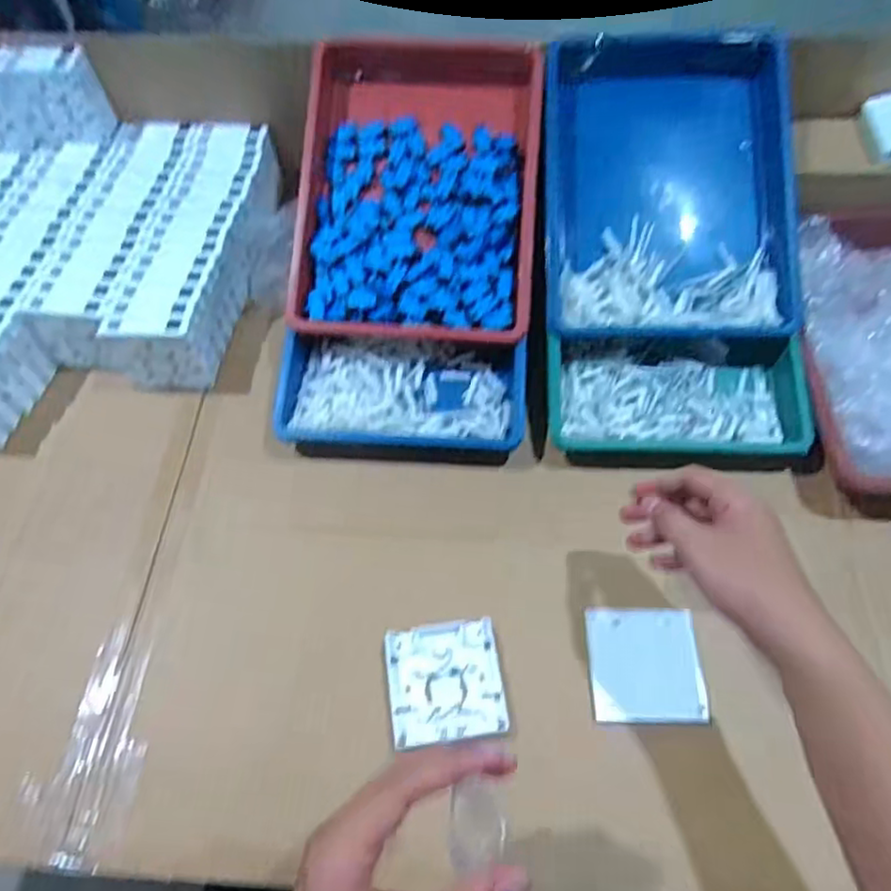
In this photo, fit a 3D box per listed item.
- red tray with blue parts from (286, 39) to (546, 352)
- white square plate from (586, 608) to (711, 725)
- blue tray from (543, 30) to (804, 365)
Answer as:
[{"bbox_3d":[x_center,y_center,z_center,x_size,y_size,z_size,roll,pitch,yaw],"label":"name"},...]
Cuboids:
[{"bbox_3d":[-0.028,-0.267,0.671,0.238,0.054,0.322,3,79,6],"label":"red tray with blue parts"},{"bbox_3d":[0.160,0.175,0.528,0.086,0.008,0.088,0,58,2],"label":"white square plate"},{"bbox_3d":[0.220,-0.257,0.656,0.239,0.055,0.330,1,80,3],"label":"blue tray"}]

